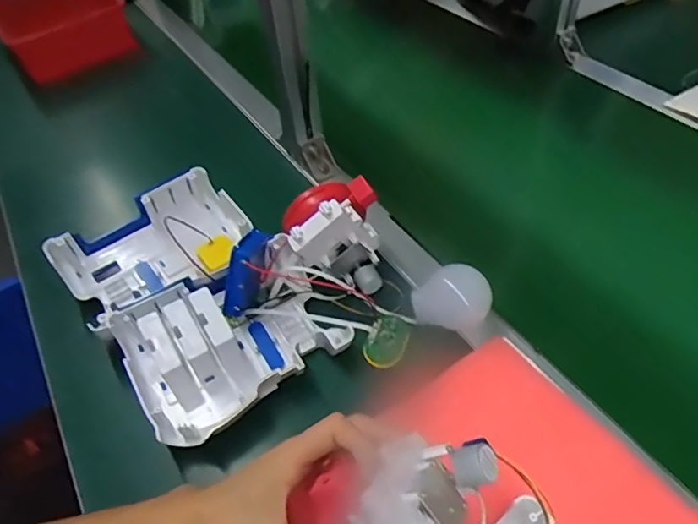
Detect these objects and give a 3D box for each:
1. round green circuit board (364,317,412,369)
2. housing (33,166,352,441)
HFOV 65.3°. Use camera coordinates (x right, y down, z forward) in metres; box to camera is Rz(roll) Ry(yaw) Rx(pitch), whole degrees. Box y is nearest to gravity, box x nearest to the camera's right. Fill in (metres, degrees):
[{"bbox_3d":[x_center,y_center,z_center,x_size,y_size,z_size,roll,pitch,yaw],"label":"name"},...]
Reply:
[{"bbox_3d":[0.037,0.075,0.514,0.037,0.007,0.054,27,62,-6],"label":"round green circuit board"},{"bbox_3d":[-0.153,0.030,0.536,0.186,0.109,0.286,-33,52,-22],"label":"housing"}]

